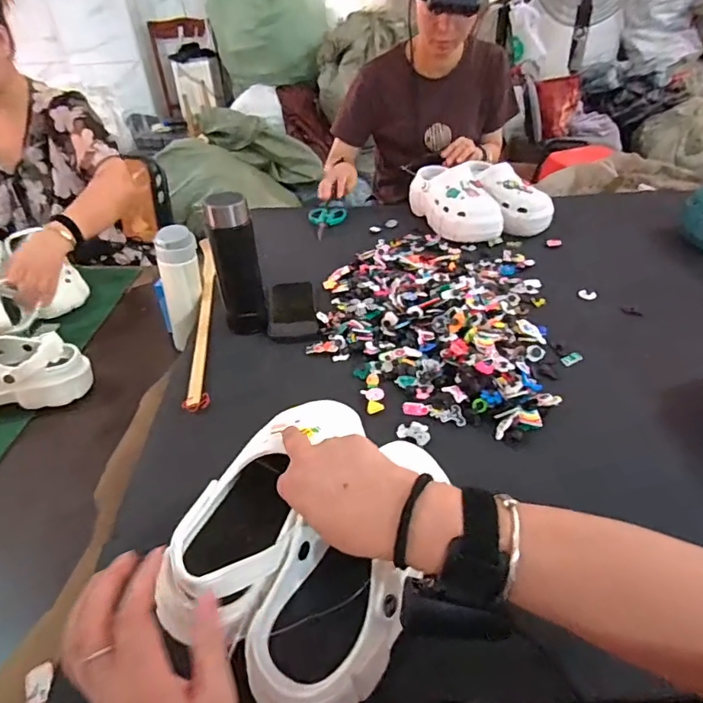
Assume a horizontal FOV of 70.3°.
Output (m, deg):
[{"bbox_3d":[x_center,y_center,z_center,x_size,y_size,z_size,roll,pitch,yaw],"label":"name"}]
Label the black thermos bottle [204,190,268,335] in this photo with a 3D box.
[{"bbox_3d":[-0.167,-0.121,0.739,0.063,0.211,0.053,-12,39,-12],"label":"black thermos bottle"}]

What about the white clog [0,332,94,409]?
[{"bbox_3d":[-0.572,0.035,0.816,0.257,0.088,0.115,-10,39,-9],"label":"white clog"}]

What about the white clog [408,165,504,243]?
[{"bbox_3d":[0.213,-0.312,1.035,0.111,0.103,0.224,-12,39,-12],"label":"white clog"}]

